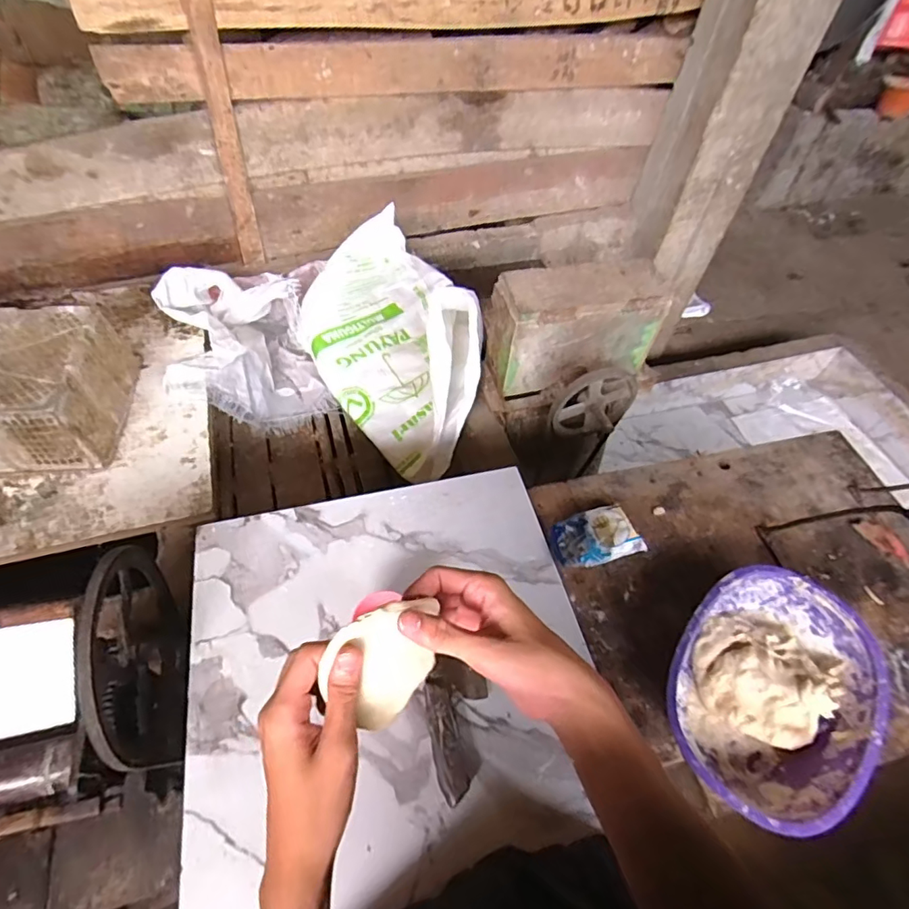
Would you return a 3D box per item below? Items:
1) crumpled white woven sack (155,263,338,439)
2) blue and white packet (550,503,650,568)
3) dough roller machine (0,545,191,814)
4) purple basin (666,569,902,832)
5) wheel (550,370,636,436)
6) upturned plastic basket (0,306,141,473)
[{"bbox_3d":[-0.542,-0.273,1.359,0.342,0.273,0.373,-18,56,-18],"label":"crumpled white woven sack"},{"bbox_3d":[0.208,0.121,0.781,0.123,0.019,0.085,-14,55,-15],"label":"blue and white packet"},{"bbox_3d":[-0.493,0.272,0.623,0.246,0.236,0.257,-13,55,-15],"label":"dough roller machine"},{"bbox_3d":[0.381,0.288,0.650,0.214,0.080,0.298,40,59,23],"label":"purple basin"},{"bbox_3d":[0.311,-0.104,1.144,0.200,0.178,0.060,-16,52,-18],"label":"wheel"},{"bbox_3d":[-0.946,-0.132,1.081,0.456,0.185,0.330,-2,53,-7],"label":"upturned plastic basket"}]

